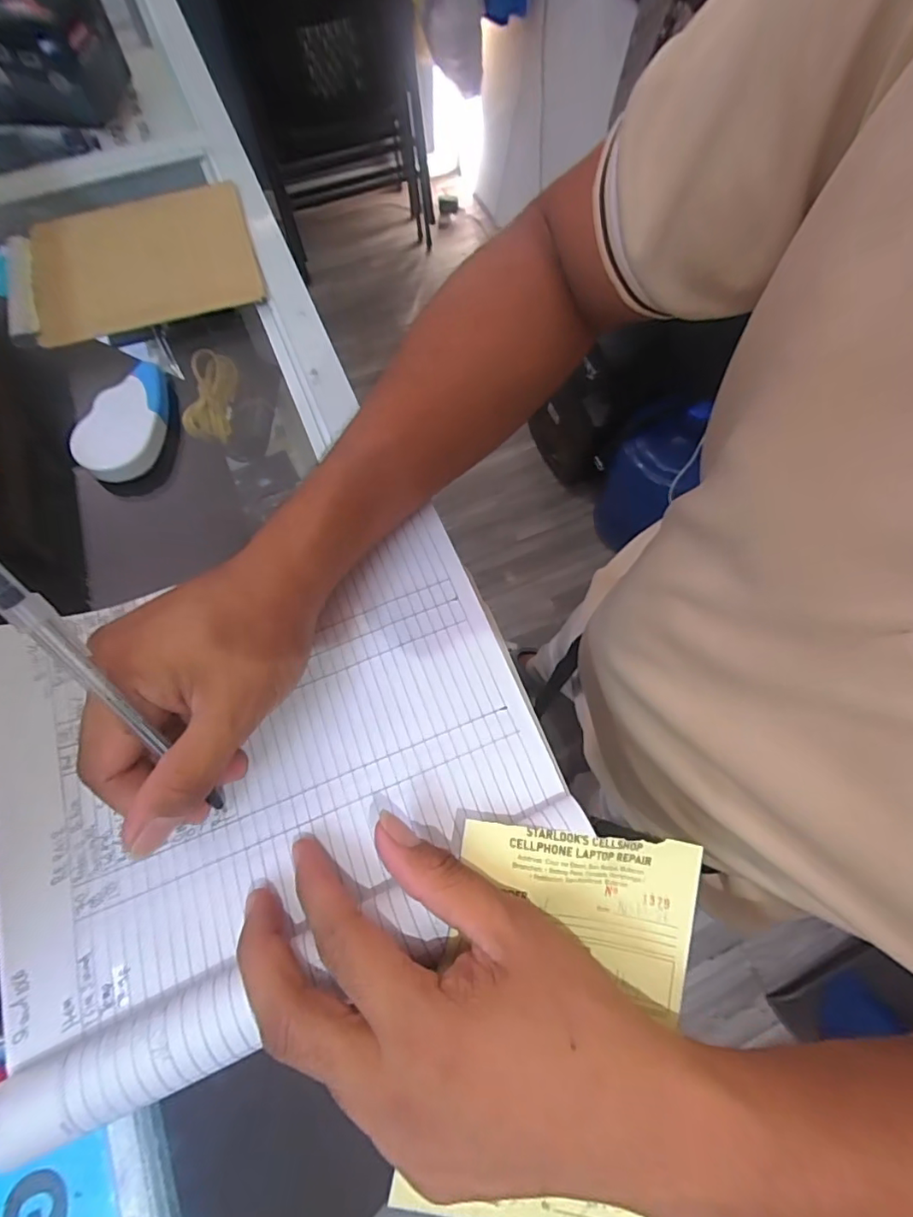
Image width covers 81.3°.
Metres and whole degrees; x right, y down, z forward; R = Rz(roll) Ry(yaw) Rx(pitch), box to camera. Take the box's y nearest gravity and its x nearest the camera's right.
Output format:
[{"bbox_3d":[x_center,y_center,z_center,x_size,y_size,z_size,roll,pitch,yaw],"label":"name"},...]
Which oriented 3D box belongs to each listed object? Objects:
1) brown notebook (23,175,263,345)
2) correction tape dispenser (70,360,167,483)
[{"bbox_3d":[-0.230,-0.259,0.390,0.152,0.007,0.135,-19,70,-7],"label":"brown notebook"},{"bbox_3d":[-0.205,-0.118,0.331,0.043,0.013,0.081,4,69,1],"label":"correction tape dispenser"}]

